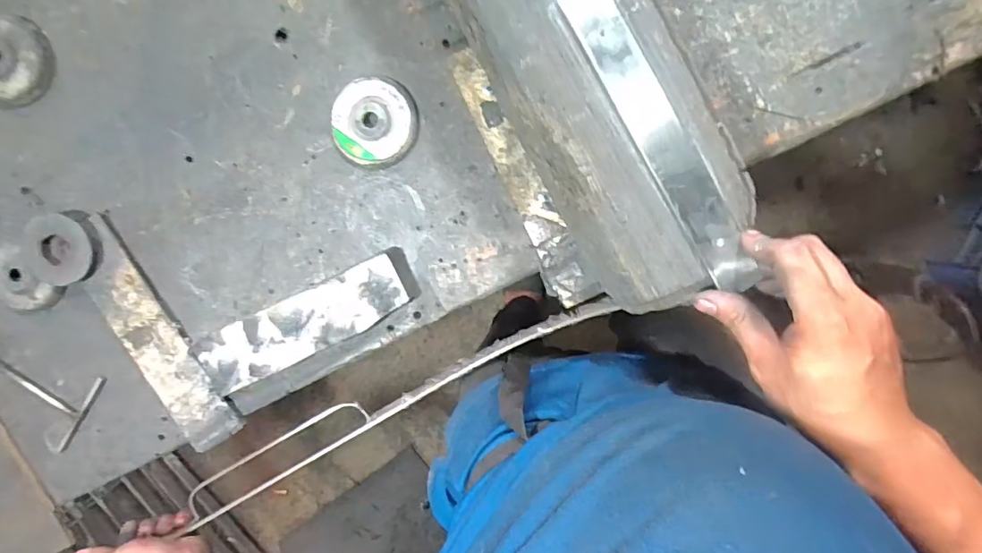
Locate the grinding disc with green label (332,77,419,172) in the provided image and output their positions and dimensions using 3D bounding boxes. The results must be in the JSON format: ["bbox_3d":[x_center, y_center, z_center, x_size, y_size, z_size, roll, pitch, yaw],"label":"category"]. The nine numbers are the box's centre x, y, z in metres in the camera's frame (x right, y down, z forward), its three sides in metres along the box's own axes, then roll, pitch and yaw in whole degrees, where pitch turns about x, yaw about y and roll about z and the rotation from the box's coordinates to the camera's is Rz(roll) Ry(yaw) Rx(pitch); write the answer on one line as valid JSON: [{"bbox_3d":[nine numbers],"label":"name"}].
[{"bbox_3d":[-0.112,-0.149,0.493,0.081,0.015,0.082,0,97,1],"label":"grinding disc with green label"}]

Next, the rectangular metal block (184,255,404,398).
[{"bbox_3d":[-0.191,0.049,0.518,0.224,0.026,0.061,-26,96,5],"label":"rectangular metal block"}]

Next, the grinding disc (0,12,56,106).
[{"bbox_3d":[-0.470,-0.212,0.497,0.078,0.013,0.079,0,97,1],"label":"grinding disc"}]

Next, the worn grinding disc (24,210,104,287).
[{"bbox_3d":[-0.426,-0.028,0.508,0.071,0.018,0.071,0,97,1],"label":"worn grinding disc"}]

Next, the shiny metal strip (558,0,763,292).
[{"bbox_3d":[0.117,-0.094,0.345,0.035,0.006,0.232,-31,94,-4],"label":"shiny metal strip"}]

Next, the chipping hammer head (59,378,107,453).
[{"bbox_3d":[-0.443,0.150,0.548,0.009,0.006,0.101,32,97,-3],"label":"chipping hammer head"}]

